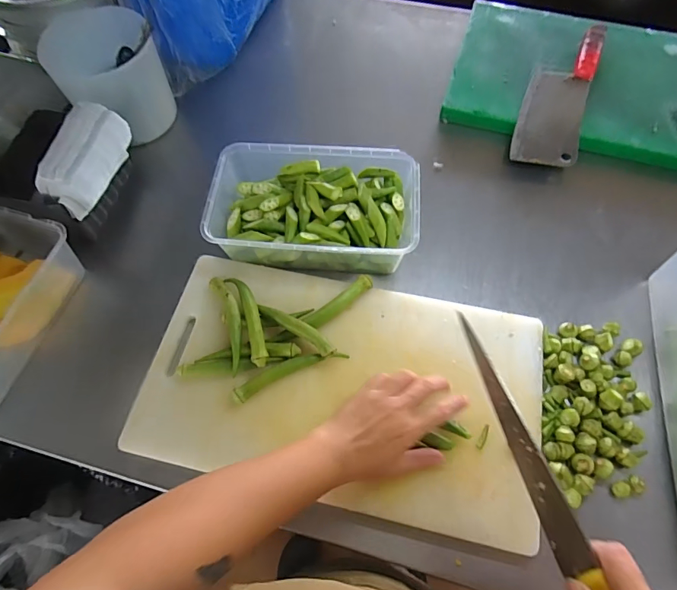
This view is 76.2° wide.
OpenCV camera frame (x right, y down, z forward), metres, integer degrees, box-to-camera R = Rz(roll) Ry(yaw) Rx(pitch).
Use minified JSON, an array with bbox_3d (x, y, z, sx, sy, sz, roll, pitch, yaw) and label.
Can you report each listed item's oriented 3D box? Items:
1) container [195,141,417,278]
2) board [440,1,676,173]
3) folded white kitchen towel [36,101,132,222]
[{"bbox_3d":[-0.029,-0.109,0.550,0.252,0.065,0.161,3,63,4],"label":"container"},{"bbox_3d":[0.413,-0.342,0.697,0.444,0.039,0.321,17,63,7],"label":"board"},{"bbox_3d":[-0.316,-0.170,0.542,0.051,0.064,0.140,9,64,6],"label":"folded white kitchen towel"}]

